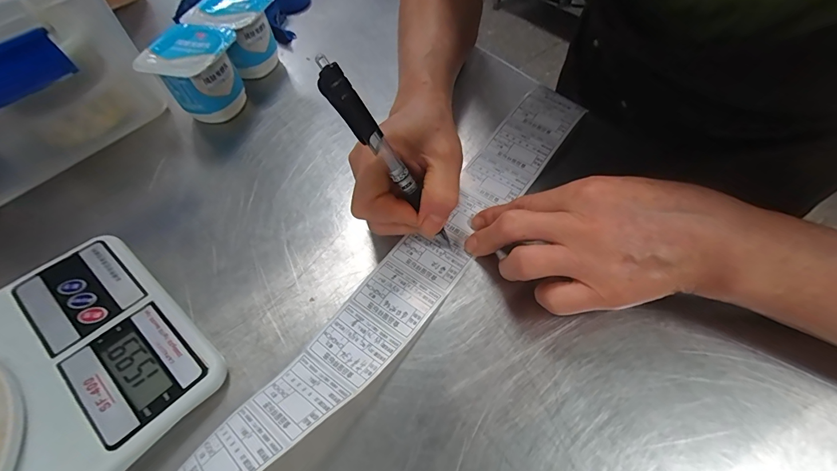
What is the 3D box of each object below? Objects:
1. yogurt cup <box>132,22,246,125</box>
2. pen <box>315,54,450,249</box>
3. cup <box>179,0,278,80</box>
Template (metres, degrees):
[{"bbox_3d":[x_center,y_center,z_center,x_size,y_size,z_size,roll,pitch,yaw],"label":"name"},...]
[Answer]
[{"bbox_3d":[-0.197,-0.146,0.340,0.061,0.065,0.073,11,59,10],"label":"yogurt cup"},{"bbox_3d":[-0.014,-0.040,0.220,0.014,0.140,0.011,3,51,45],"label":"pen"},{"bbox_3d":[-0.181,-0.202,0.372,0.065,0.065,0.070,14,60,12],"label":"cup"}]

